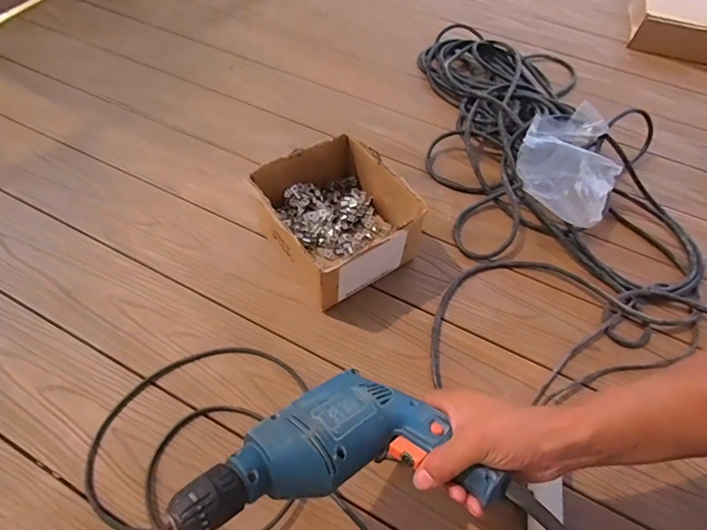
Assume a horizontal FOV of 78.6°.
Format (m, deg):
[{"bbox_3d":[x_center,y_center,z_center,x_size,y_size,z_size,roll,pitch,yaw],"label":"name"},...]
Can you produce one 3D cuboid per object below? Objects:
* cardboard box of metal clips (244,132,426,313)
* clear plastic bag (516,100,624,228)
[{"bbox_3d":[-0.026,-0.073,0.689,0.192,0.122,0.213,-30,63,-20],"label":"cardboard box of metal clips"},{"bbox_3d":[0.381,-0.188,0.765,0.170,0.074,0.223,18,56,10],"label":"clear plastic bag"}]

